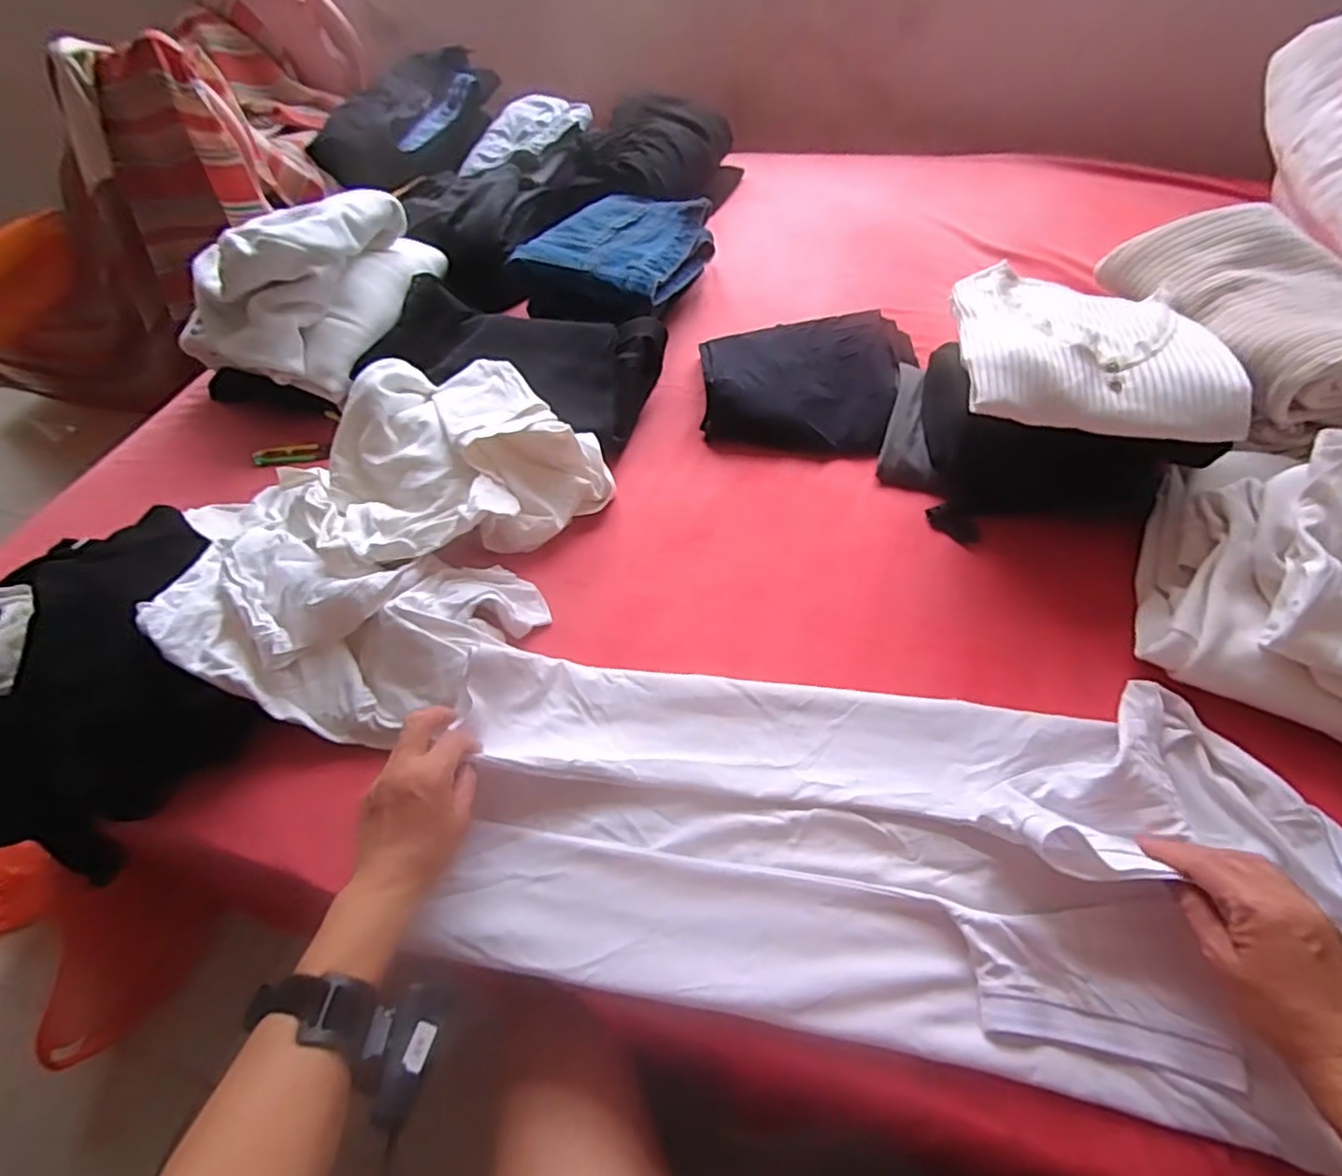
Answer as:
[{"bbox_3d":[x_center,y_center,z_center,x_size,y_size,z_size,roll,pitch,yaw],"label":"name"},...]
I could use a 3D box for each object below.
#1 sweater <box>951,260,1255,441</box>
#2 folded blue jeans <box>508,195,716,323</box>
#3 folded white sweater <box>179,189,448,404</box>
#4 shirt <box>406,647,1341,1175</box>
[{"bbox_3d":[0.381,-0.229,0.606,0.226,0.044,0.199,3,55,7],"label":"sweater"},{"bbox_3d":[-0.074,-0.468,0.924,0.214,0.069,0.230,17,58,16],"label":"folded blue jeans"},{"bbox_3d":[-0.477,-0.409,0.857,0.243,0.160,0.282,20,59,18],"label":"folded white sweater"},{"bbox_3d":[0.154,0.198,0.493,0.670,0.078,0.253,5,56,10],"label":"shirt"}]

